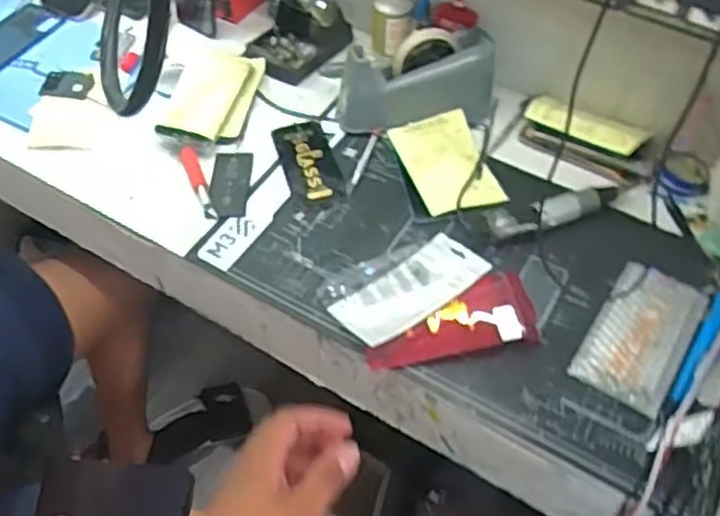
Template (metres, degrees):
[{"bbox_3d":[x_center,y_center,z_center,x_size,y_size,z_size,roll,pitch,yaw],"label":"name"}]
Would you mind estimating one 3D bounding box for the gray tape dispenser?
[{"bbox_3d":[0.075,-0.227,0.940,0.210,0.104,0.070,-8,53,-7],"label":"gray tape dispenser"}]

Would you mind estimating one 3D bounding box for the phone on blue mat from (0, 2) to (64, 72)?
[{"bbox_3d":[-0.512,-0.315,1.041,0.086,0.012,0.154,40,75,21],"label":"phone on blue mat"}]

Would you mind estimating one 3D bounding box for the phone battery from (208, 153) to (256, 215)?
[{"bbox_3d":[-0.160,-0.092,0.891,0.049,0.004,0.093,6,63,-5],"label":"phone battery"}]

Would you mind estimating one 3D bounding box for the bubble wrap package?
[{"bbox_3d":[0.301,0.078,0.764,0.094,0.021,0.169,29,57,19],"label":"bubble wrap package"}]

